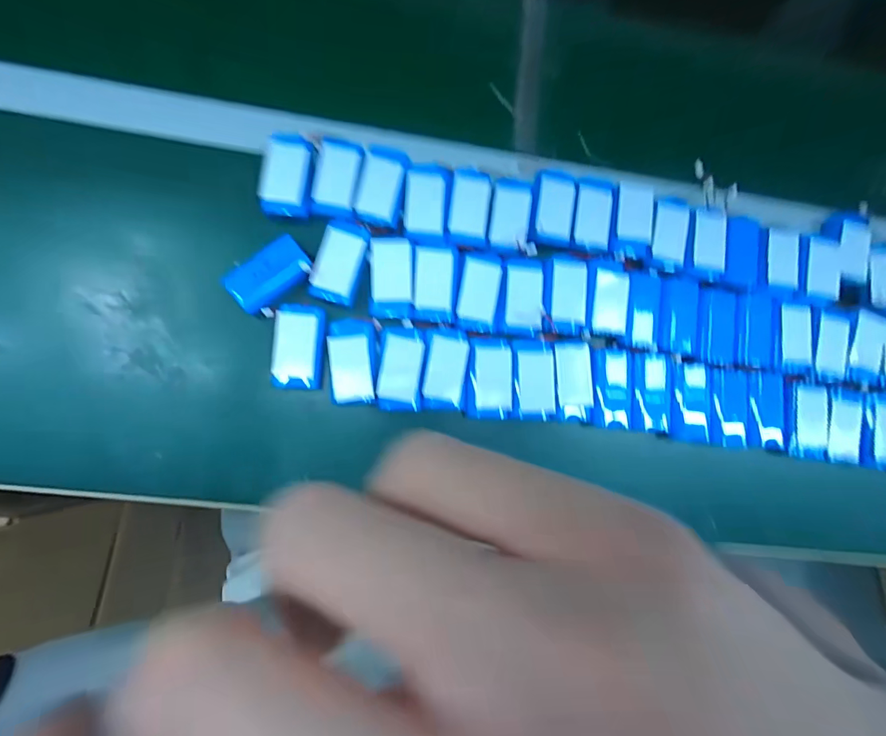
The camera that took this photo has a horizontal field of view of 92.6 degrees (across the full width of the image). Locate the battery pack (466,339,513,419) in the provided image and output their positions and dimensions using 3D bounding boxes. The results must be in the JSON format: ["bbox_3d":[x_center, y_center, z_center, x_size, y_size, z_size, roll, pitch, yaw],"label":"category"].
[{"bbox_3d":[0.040,0.009,0.359,0.037,0.014,0.066,2,82,-7],"label":"battery pack"}]

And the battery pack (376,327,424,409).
[{"bbox_3d":[-0.035,0.001,0.352,0.035,0.015,0.068,5,82,-7],"label":"battery pack"}]

